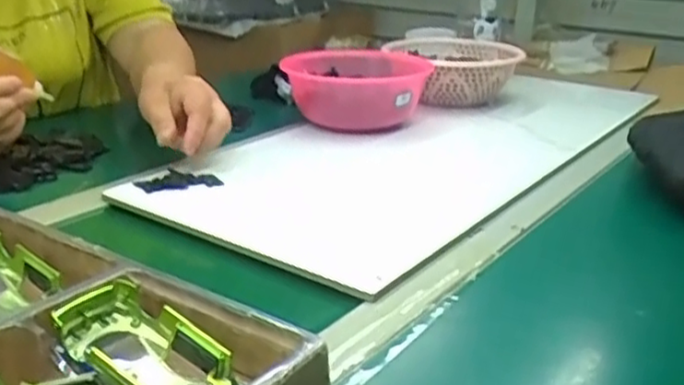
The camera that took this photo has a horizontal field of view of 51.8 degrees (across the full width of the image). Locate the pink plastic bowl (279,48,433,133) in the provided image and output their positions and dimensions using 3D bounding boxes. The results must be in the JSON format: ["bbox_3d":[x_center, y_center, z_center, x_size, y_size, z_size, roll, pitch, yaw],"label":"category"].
[{"bbox_3d":[0.016,-0.132,0.909,0.186,0.070,0.163,5,22,9],"label":"pink plastic bowl"}]

